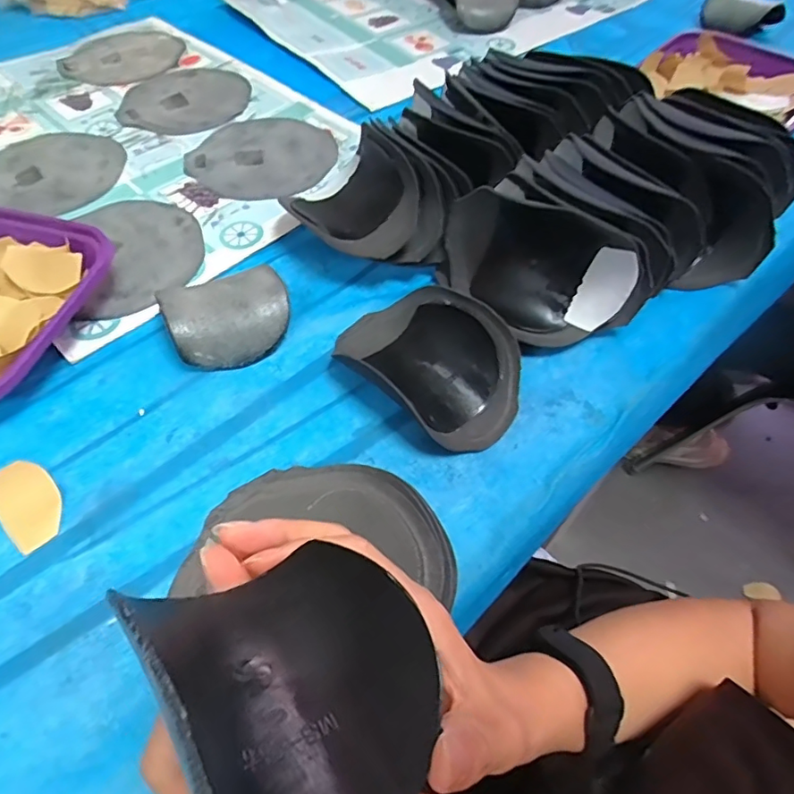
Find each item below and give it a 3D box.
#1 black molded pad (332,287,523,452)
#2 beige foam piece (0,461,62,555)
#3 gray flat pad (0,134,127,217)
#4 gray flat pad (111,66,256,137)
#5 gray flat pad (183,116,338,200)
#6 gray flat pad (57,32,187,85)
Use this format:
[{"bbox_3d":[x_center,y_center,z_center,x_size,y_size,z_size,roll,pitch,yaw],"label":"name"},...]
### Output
[{"bbox_3d":[0.022,-0.033,0.397,0.152,0.042,0.090,38,65,24],"label":"black molded pad"},{"bbox_3d":[-0.244,0.068,0.351,0.036,0.004,0.069,-38,62,-22],"label":"beige foam piece"},{"bbox_3d":[-0.366,-0.235,0.553,0.154,0.015,0.149,37,63,20],"label":"gray flat pad"},{"bbox_3d":[-0.251,-0.364,0.642,0.152,0.006,0.156,16,57,13],"label":"gray flat pad"},{"bbox_3d":[-0.139,-0.258,0.571,0.146,0.008,0.144,22,59,16],"label":"gray flat pad"},{"bbox_3d":[-0.361,-0.454,0.712,0.147,0.006,0.143,14,57,9],"label":"gray flat pad"}]

